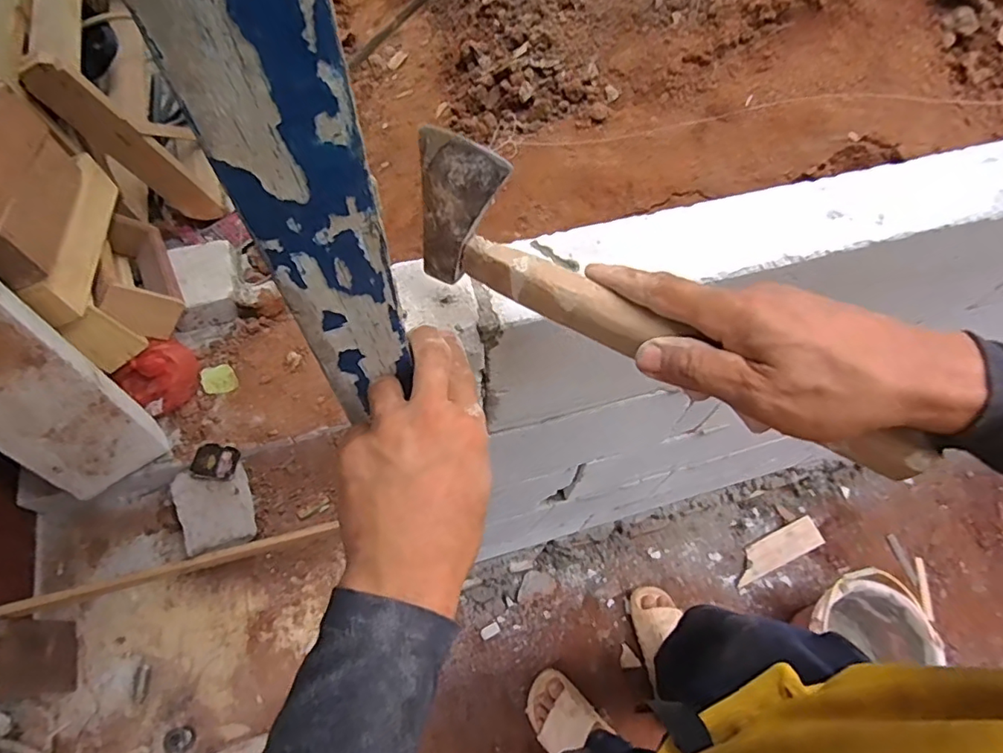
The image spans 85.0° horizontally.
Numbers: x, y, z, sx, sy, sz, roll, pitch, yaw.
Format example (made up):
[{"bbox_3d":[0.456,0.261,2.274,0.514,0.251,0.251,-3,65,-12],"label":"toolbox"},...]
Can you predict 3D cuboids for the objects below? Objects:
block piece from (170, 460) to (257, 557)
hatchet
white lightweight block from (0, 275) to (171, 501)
[{"bbox_3d":[-0.670,0.313,1.288,0.168,0.092,0.214,-24,66,-14],"label":"block piece"},{"bbox_3d":[0.081,-0.028,0.314,0.314,0.087,0.030,32,66,7],"label":"hatchet"},{"bbox_3d":[-0.931,0.008,1.048,0.220,0.611,0.103,-42,51,-21],"label":"white lightweight block"}]

